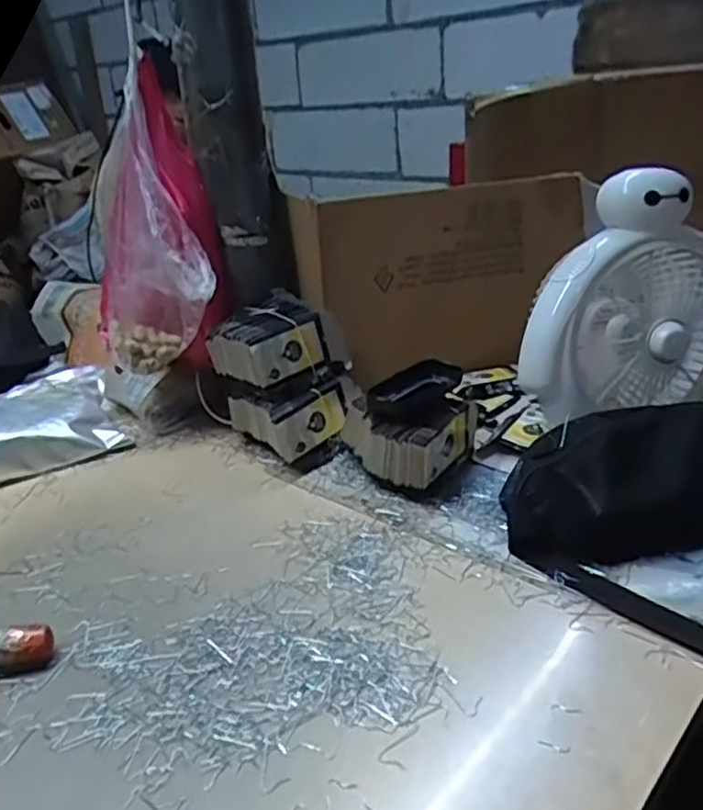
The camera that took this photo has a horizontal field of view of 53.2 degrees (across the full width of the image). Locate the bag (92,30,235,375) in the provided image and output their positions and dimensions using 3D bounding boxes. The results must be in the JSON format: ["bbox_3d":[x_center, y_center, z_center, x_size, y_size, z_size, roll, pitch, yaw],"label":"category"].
[{"bbox_3d":[-0.218,-0.176,0.770,0.143,0.326,0.132,-10,25,-14],"label":"bag"}]

